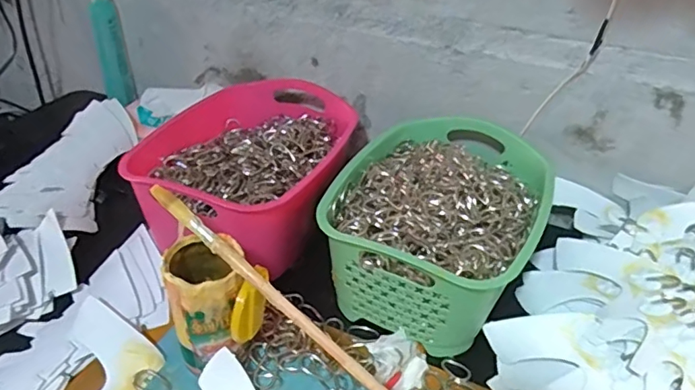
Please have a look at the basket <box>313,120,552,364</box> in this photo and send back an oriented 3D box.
[{"bbox_3d":[0.099,0.029,0.584,0.200,0.118,0.265,19,40,19],"label":"basket"}]

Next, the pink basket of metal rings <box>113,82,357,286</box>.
[{"bbox_3d":[-0.108,-0.026,0.640,0.213,0.117,0.317,11,37,10],"label":"pink basket of metal rings"}]

